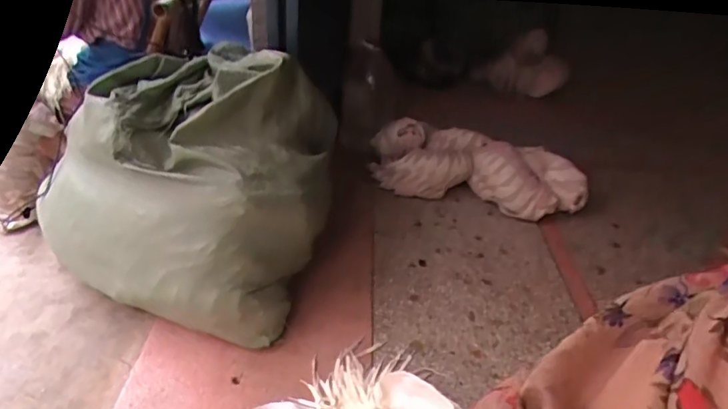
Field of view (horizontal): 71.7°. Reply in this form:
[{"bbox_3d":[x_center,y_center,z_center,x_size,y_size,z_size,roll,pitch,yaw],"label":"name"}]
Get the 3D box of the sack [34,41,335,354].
[{"bbox_3d":[-0.392,-0.058,1.173,0.541,0.437,0.483,17,36,17],"label":"sack"}]

